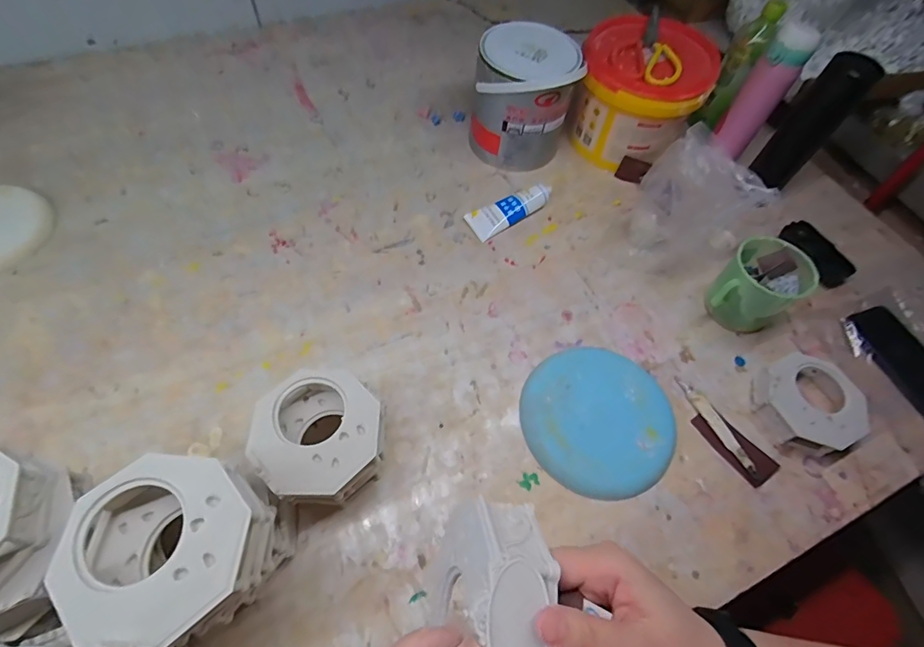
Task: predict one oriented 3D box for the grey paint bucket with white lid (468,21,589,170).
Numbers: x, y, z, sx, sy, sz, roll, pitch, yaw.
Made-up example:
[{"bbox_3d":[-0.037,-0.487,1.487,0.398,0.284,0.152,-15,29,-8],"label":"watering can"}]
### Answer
[{"bbox_3d":[0.098,-0.360,0.734,0.156,0.168,0.135,14,59,4],"label":"grey paint bucket with white lid"}]

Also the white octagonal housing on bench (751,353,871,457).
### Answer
[{"bbox_3d":[0.435,0.098,0.563,0.133,0.045,0.117,-20,63,-16],"label":"white octagonal housing on bench"}]

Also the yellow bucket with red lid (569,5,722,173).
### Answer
[{"bbox_3d":[0.284,-0.367,0.754,0.184,0.180,0.184,2,59,-3],"label":"yellow bucket with red lid"}]

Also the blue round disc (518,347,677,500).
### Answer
[{"bbox_3d":[0.167,0.113,0.549,0.180,0.021,0.177,2,59,-3],"label":"blue round disc"}]

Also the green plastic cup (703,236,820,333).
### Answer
[{"bbox_3d":[0.397,-0.046,0.616,0.108,0.097,0.096,-36,68,-23],"label":"green plastic cup"}]

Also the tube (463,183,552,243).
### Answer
[{"bbox_3d":[0.077,-0.181,0.708,0.146,0.032,0.051,-29,65,-20],"label":"tube"}]

